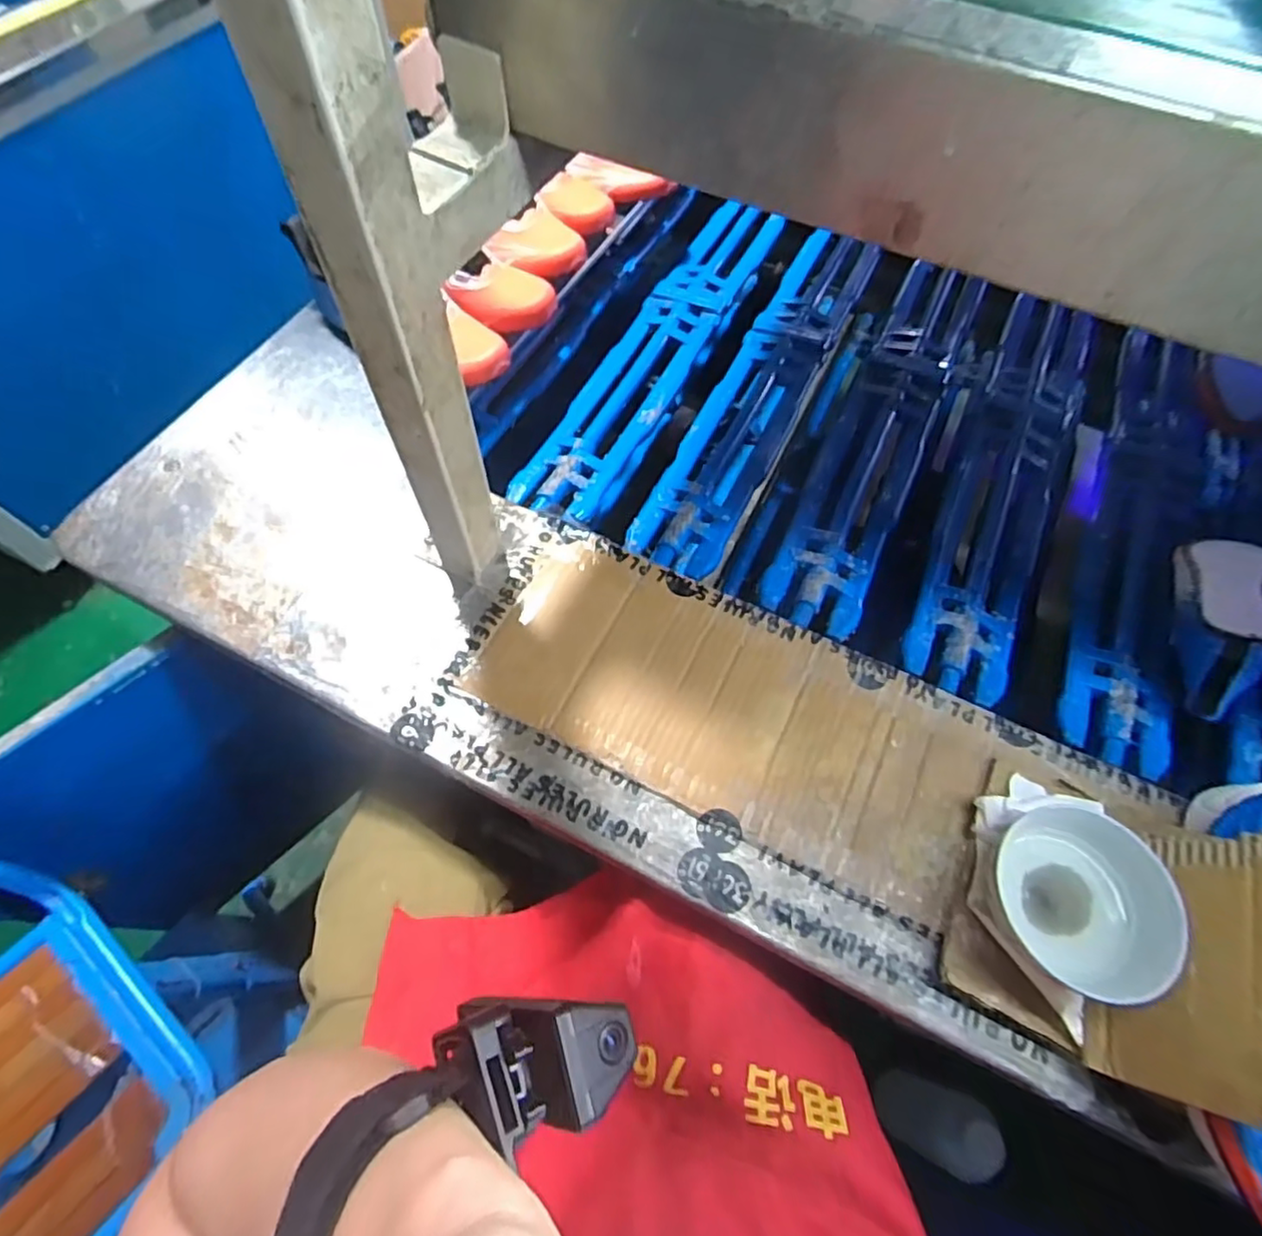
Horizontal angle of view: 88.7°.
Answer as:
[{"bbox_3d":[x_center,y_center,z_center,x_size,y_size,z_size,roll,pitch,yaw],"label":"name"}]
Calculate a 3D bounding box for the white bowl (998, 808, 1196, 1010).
[{"bbox_3d":[0.281,0.182,0.419,0.100,0.061,0.111,5,63,4],"label":"white bowl"}]

